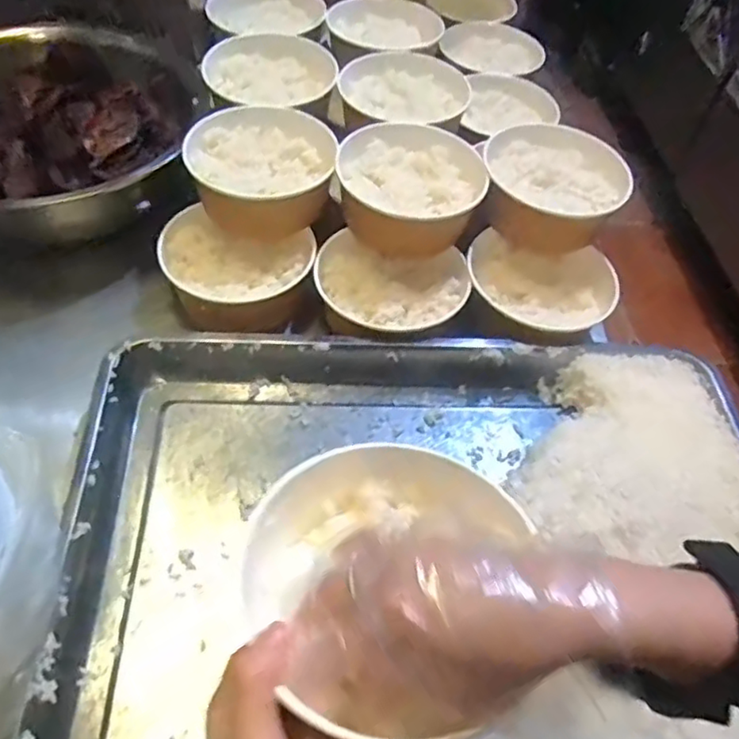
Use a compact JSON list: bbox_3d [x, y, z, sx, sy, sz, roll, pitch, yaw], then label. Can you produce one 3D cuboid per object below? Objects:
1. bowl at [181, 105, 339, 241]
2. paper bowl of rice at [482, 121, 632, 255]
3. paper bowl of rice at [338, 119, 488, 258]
[{"bbox_3d":[-0.117,-0.219,0.679,0.154,0.071,0.139,-7,54,-10],"label":"bowl"},{"bbox_3d":[0.203,-0.204,0.685,0.155,0.061,0.147,2,53,-3],"label":"paper bowl of rice"},{"bbox_3d":[0.042,-0.199,0.670,0.154,0.063,0.150,2,53,-3],"label":"paper bowl of rice"}]

